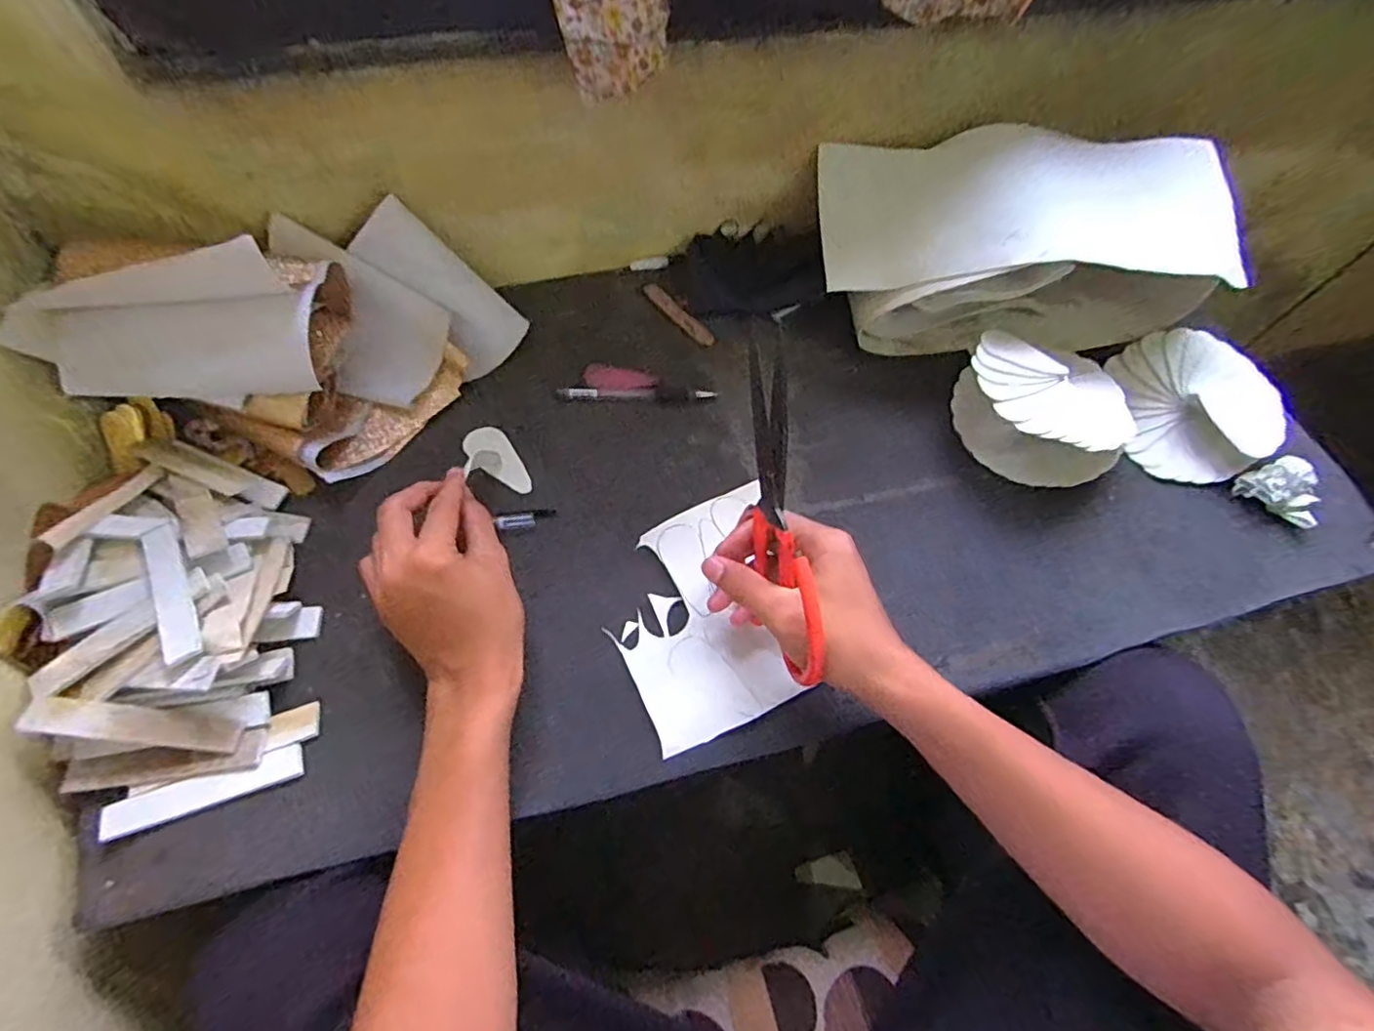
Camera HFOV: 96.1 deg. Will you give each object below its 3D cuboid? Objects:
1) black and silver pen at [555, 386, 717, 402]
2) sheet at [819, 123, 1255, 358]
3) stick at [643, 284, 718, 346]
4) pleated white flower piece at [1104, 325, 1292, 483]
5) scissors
[{"bbox_3d":[-0.044,-0.106,0.532,0.132,0.007,0.015,0,64,-4],"label":"black and silver pen"},{"bbox_3d":[0.286,-0.239,0.556,0.337,0.130,0.153,0,64,-4],"label":"sheet"},{"bbox_3d":[-0.007,-0.189,0.580,0.016,0.004,0.091,-40,73,-20],"label":"stick"},{"bbox_3d":[0.444,-0.098,0.543,0.114,0.045,0.137,-7,64,-7],"label":"pleated white flower piece"},{"bbox_3d":[0.053,0.002,0.358,0.016,0.050,0.192,-10,93,-9],"label":"scissors"}]

